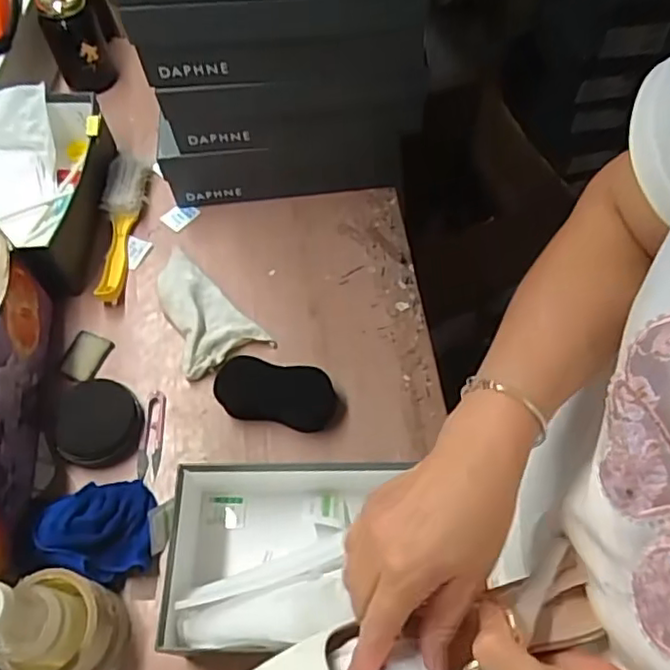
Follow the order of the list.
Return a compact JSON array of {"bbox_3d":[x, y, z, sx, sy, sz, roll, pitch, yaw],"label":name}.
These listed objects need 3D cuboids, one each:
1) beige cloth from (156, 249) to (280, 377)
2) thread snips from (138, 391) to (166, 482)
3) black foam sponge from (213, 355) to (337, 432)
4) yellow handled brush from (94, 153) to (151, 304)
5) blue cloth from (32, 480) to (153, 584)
[{"bbox_3d":[-0.156,-0.040,0.757,0.100,0.019,0.167,-23,62,-11],"label":"beige cloth"},{"bbox_3d":[-0.201,0.109,0.693,0.024,0.006,0.098,-2,60,1],"label":"thread snips"},{"bbox_3d":[-0.065,0.063,0.691,0.126,0.037,0.060,7,61,6],"label":"black foam sponge"},{"bbox_3d":[-0.280,-0.148,0.818,0.054,0.031,0.229,-2,60,1],"label":"yellow handled brush"},{"bbox_3d":[-0.240,0.187,0.618,0.113,0.061,0.100,-6,60,-1],"label":"blue cloth"}]

